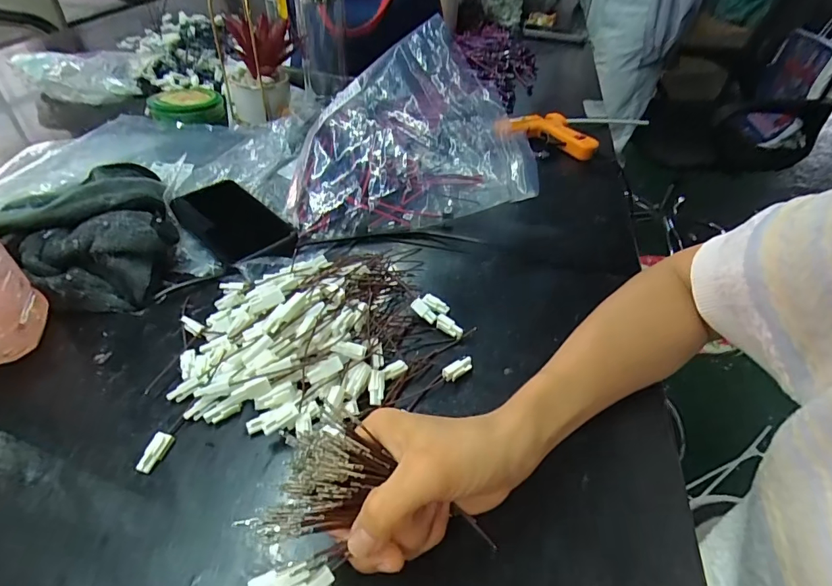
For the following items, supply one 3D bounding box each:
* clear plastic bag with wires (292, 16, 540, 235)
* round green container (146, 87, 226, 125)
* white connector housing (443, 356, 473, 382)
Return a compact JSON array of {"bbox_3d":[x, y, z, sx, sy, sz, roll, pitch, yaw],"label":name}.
[{"bbox_3d":[-0.001,-0.178,0.485,0.264,0.153,0.133,-10,45,-13],"label":"clear plastic bag with wires"},{"bbox_3d":[-0.338,-0.281,0.669,0.099,0.019,0.107,-14,46,-17],"label":"round green container"},{"bbox_3d":[0.033,0.059,0.353,0.025,0.012,0.010,-21,49,-23],"label":"white connector housing"}]

